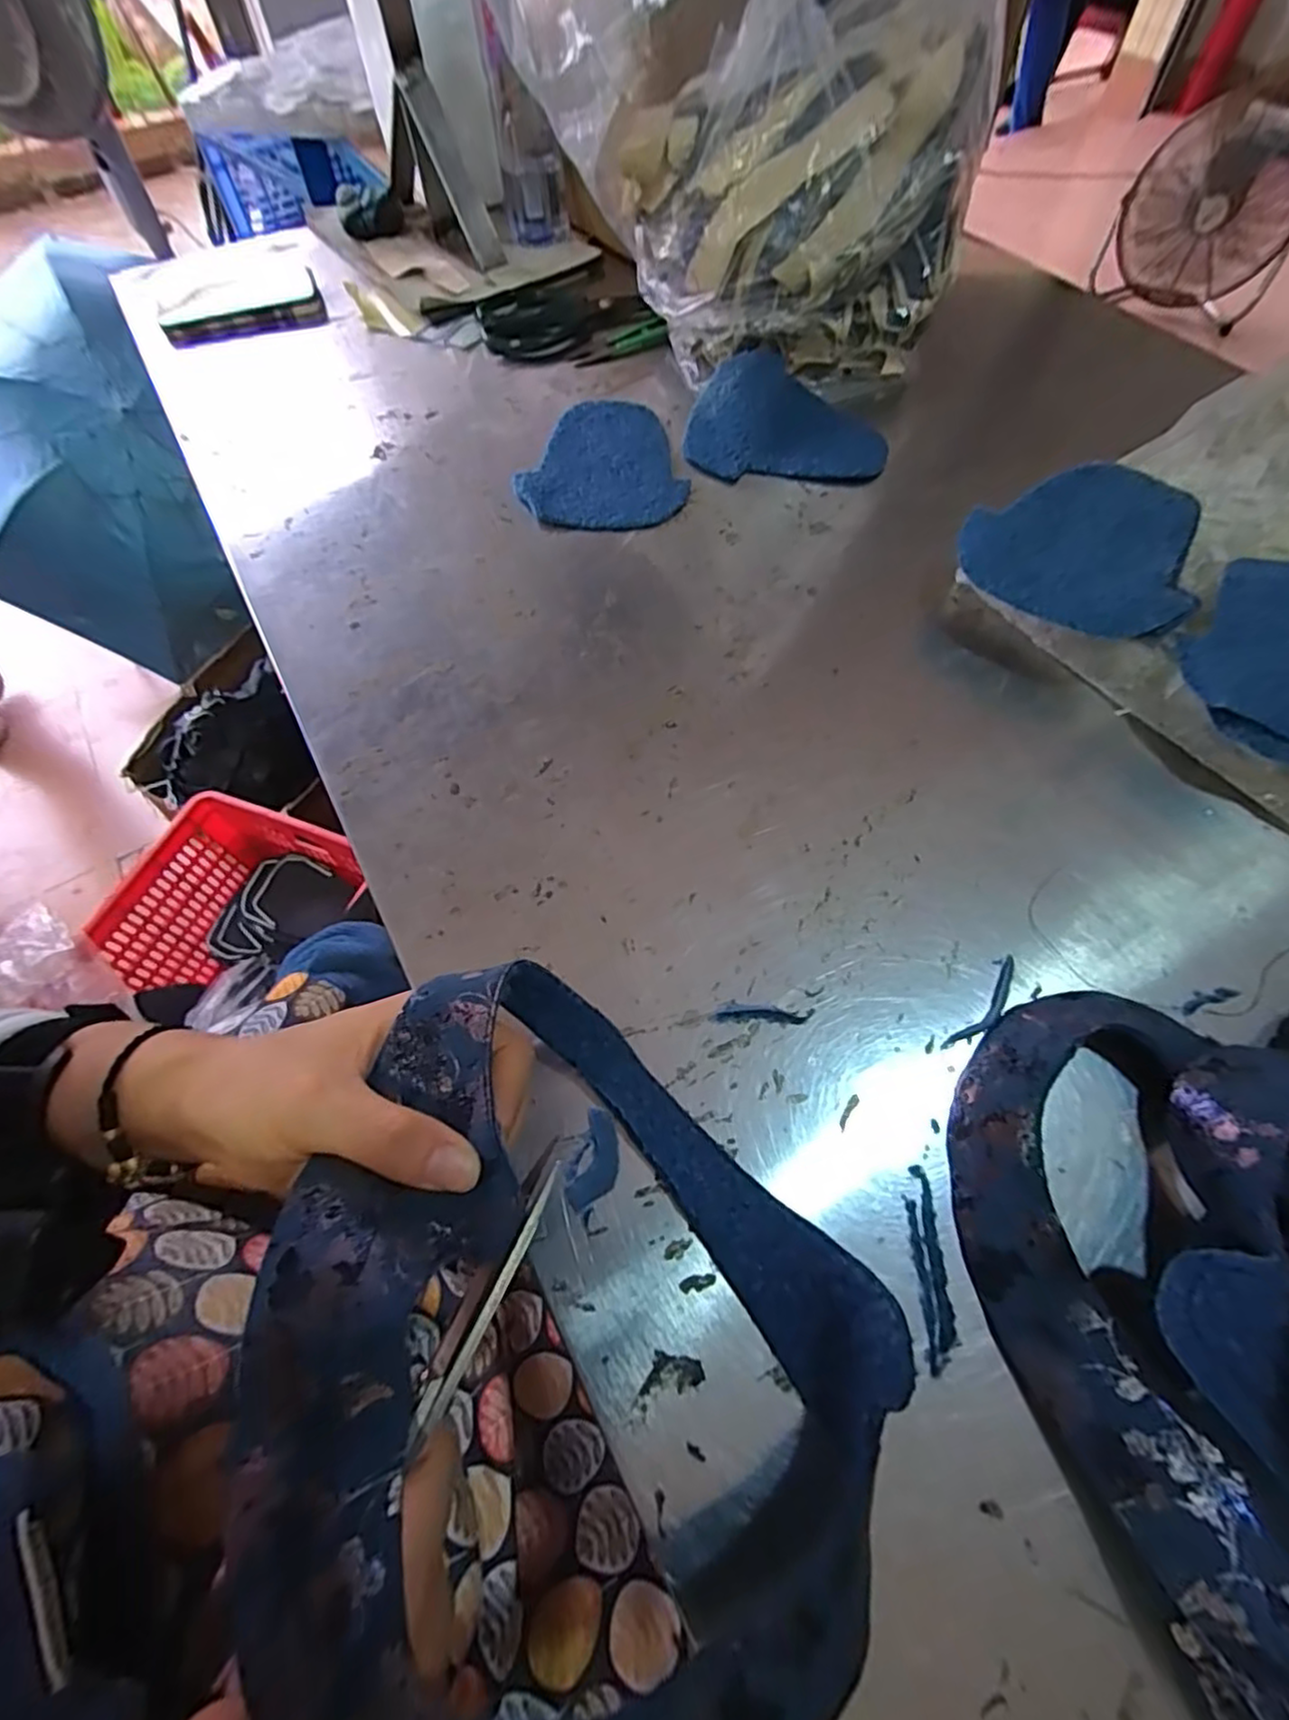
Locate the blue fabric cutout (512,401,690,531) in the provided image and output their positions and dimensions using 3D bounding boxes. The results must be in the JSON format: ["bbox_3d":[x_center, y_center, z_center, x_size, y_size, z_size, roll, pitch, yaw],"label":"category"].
[{"bbox_3d":[-0.023,-0.304,0.507,0.118,0.006,0.156,14,63,9],"label":"blue fabric cutout"}]

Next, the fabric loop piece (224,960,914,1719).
[{"bbox_3d":[-0.024,0.154,0.210,0.210,0.098,0.167,39,70,21],"label":"fabric loop piece"}]

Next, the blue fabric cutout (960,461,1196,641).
[{"bbox_3d":[0.263,-0.195,0.404,0.126,0.009,0.150,19,63,13],"label":"blue fabric cutout"}]

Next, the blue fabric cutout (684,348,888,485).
[{"bbox_3d":[0.112,-0.341,0.513,0.147,0.020,0.124,13,63,8],"label":"blue fabric cutout"}]

